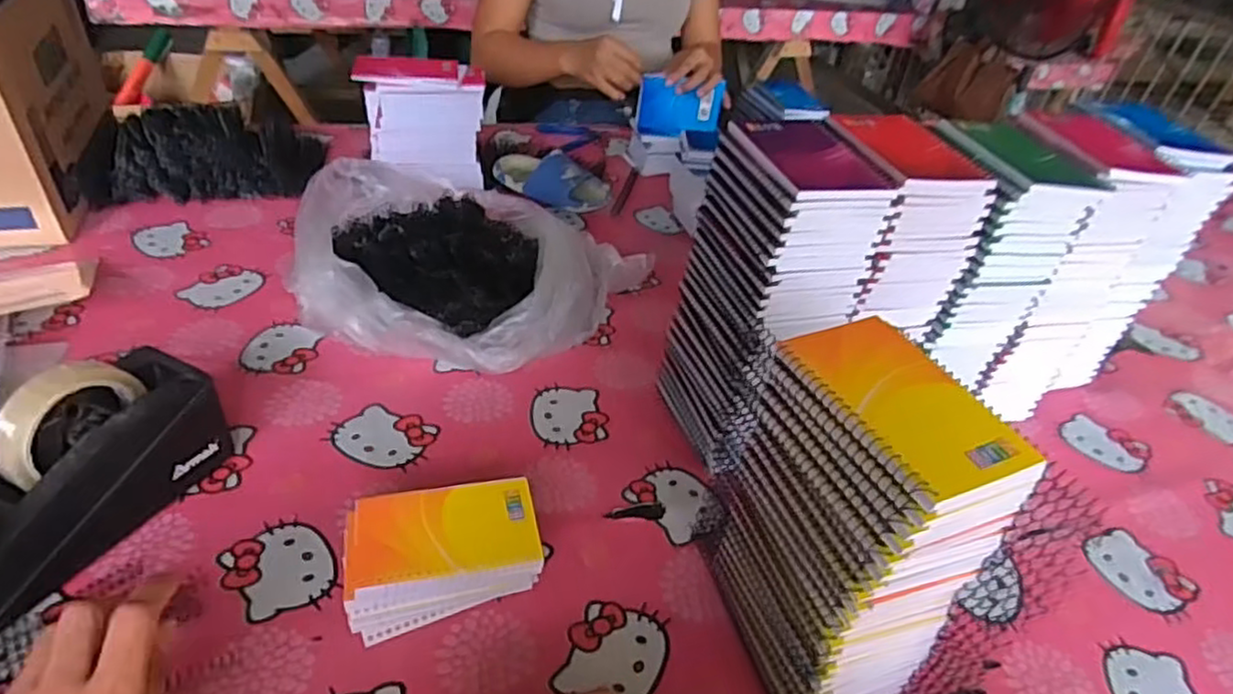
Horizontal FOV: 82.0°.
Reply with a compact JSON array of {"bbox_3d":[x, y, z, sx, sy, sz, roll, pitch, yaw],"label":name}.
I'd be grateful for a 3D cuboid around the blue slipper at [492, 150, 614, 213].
[{"bbox_3d":[-0.096,-0.238,1.004,0.173,0.072,0.087,12,38,7],"label":"blue slipper"}]

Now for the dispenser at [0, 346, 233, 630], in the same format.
[{"bbox_3d":[-0.388,0.088,0.508,0.068,0.118,0.198,20,40,17],"label":"dispenser"}]

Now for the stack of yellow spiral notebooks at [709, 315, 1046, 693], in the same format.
[{"bbox_3d":[0.146,0.121,0.462,0.090,0.241,0.131,-8,40,-19],"label":"stack of yellow spiral notebooks"}]

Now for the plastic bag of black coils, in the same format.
[{"bbox_3d":[-0.192,-0.094,0.792,0.353,0.093,0.293,32,44,28],"label":"plastic bag of black coils"}]

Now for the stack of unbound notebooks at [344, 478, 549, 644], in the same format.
[{"bbox_3d":[-0.128,0.154,0.529,0.136,0.043,0.092,-6,40,-16],"label":"stack of unbound notebooks"}]

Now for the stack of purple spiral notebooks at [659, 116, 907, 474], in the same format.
[{"bbox_3d":[0.130,-0.034,0.621,0.110,0.284,0.124,-8,40,-19],"label":"stack of purple spiral notebooks"}]

